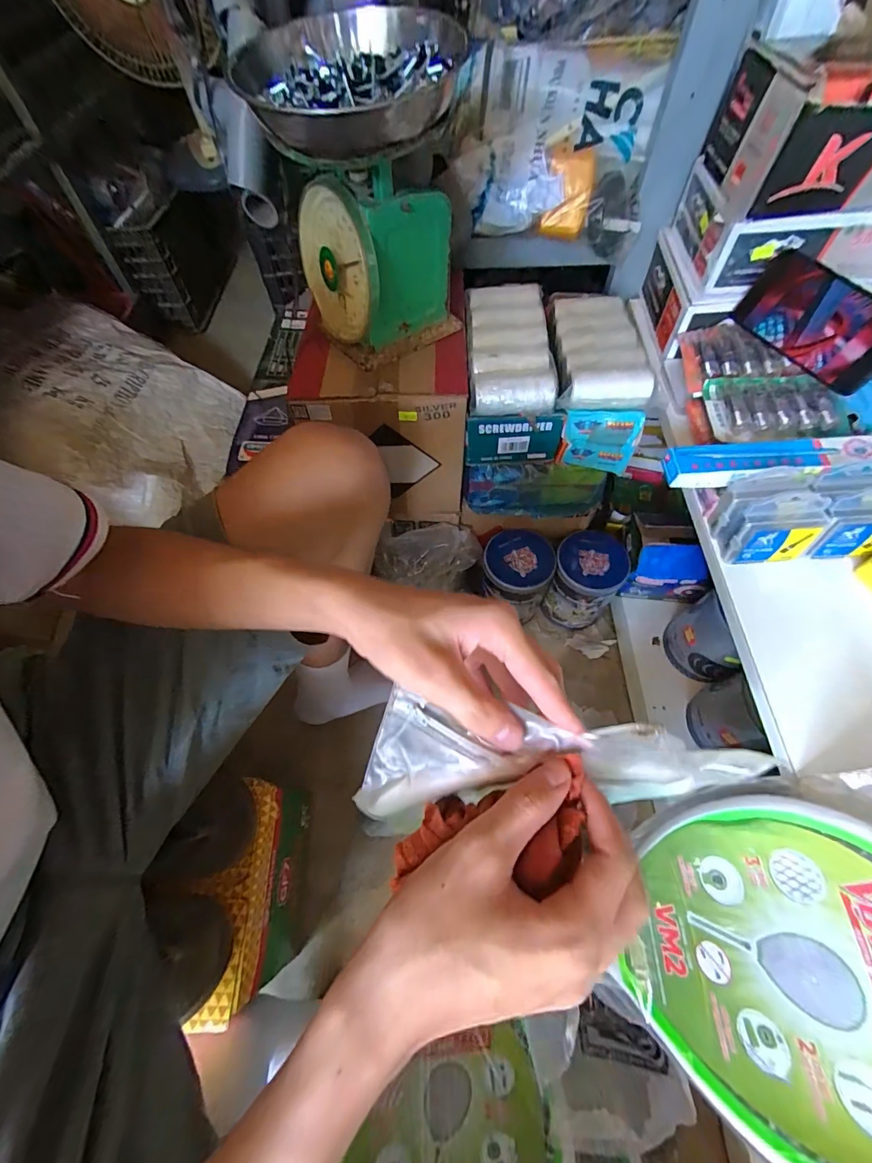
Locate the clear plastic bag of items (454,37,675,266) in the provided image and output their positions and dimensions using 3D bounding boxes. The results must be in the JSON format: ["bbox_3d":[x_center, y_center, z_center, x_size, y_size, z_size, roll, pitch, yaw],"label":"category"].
[{"bbox_3d":[0.151,-0.564,0.558,0.249,0.152,0.158,1,61,2],"label":"clear plastic bag of items"}]

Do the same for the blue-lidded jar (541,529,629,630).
[{"bbox_3d":[0.253,0.002,0.734,0.109,0.150,0.115,0,61,1],"label":"blue-lidded jar"}]

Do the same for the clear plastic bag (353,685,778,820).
[{"bbox_3d":[0.080,0.109,0.262,0.252,0.101,0.058,0,61,2],"label":"clear plastic bag"}]

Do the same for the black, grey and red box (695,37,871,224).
[{"bbox_3d":[0.398,-0.452,0.422,0.186,0.093,0.166,0,61,1],"label":"black, grey and red box"}]

